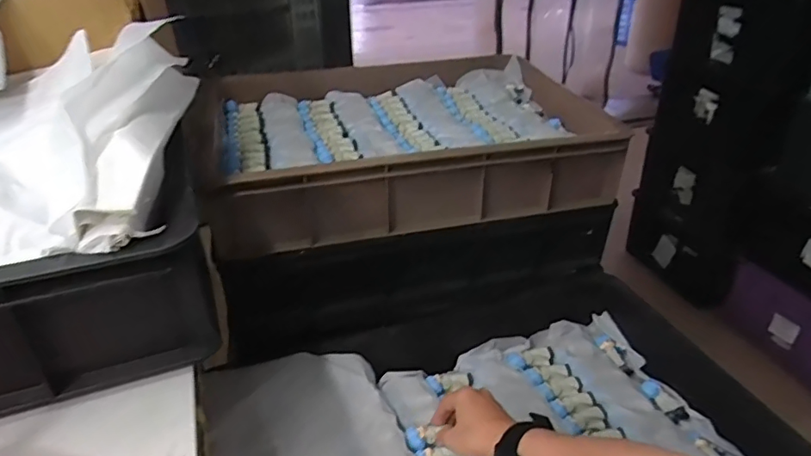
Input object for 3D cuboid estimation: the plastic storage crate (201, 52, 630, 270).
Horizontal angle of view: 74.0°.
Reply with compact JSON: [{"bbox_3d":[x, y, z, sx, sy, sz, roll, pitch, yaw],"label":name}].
[{"bbox_3d":[-0.016,-0.152,0.870,0.579,0.141,0.418,-10,32,-15],"label":"plastic storage crate"}]

